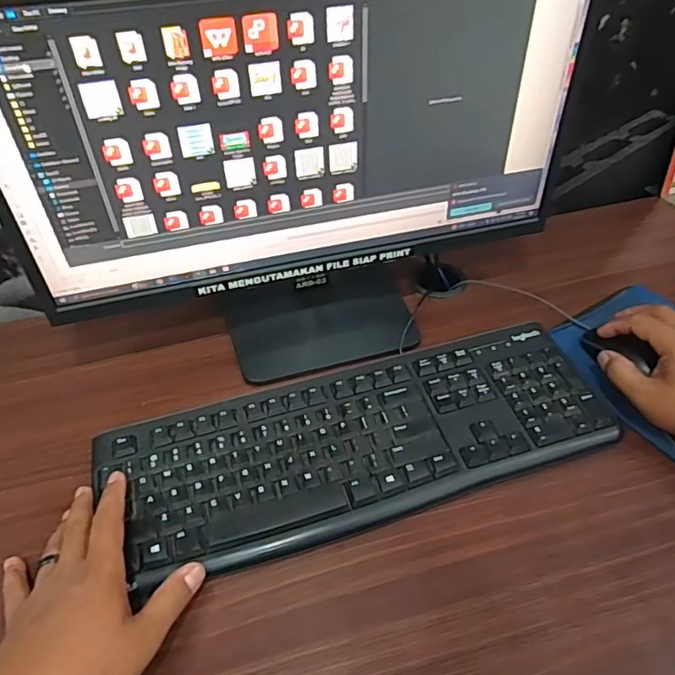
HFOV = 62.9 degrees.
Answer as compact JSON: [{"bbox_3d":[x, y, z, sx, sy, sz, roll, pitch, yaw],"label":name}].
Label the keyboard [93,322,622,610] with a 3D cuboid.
[{"bbox_3d":[0.022,0.087,0.479,0.419,0.015,0.149,-13,46,-11],"label":"keyboard"}]

